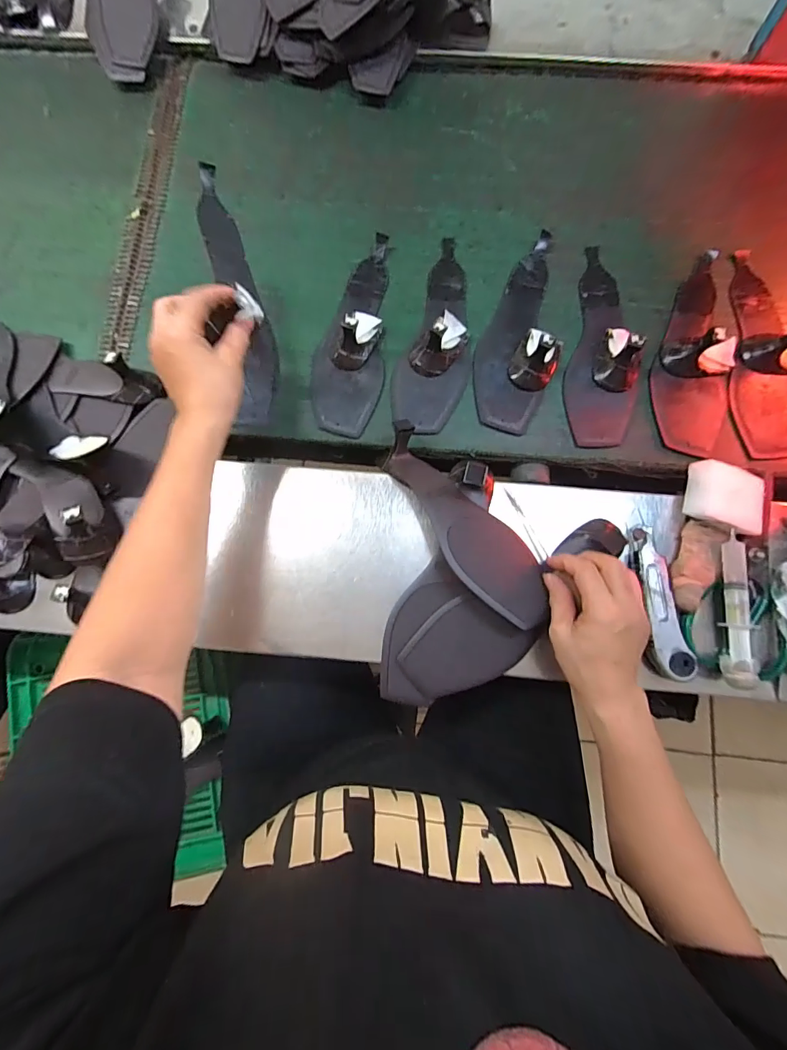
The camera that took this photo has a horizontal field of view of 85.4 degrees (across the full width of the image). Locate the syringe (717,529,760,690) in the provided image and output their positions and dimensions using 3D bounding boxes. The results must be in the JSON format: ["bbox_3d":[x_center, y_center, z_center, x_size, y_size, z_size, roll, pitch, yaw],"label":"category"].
[{"bbox_3d":[0.328,0.080,0.406,0.026,0.023,0.140,8,78,2],"label":"syringe"}]

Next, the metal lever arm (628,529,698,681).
[{"bbox_3d":[0.252,0.076,0.413,0.036,0.019,0.141,-11,78,-2],"label":"metal lever arm"}]

